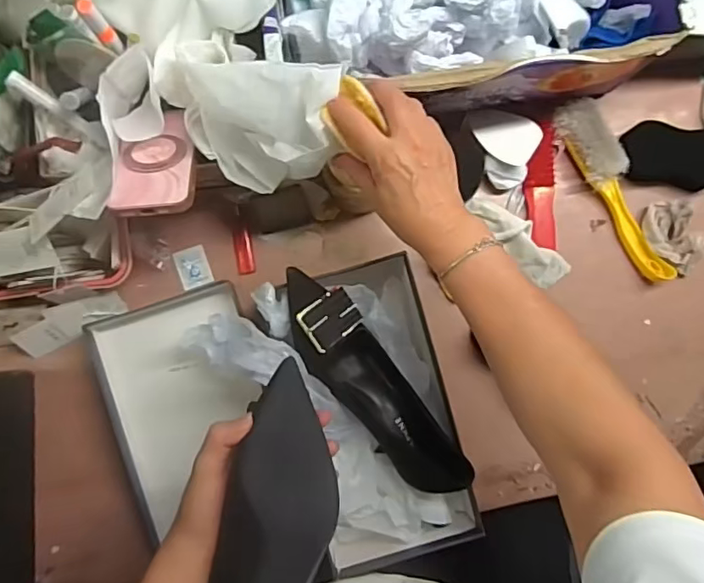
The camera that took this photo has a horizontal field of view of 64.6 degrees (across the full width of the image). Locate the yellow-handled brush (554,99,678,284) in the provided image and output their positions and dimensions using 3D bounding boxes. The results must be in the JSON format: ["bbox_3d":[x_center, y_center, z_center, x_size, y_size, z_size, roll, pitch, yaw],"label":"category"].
[{"bbox_3d":[0.310,-0.116,0.648,0.051,0.042,0.235,-32,90,-4],"label":"yellow-handled brush"}]

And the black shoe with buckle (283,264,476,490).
[{"bbox_3d":[0.017,0.095,0.558,0.072,0.074,0.265,-36,90,-4],"label":"black shoe with buckle"}]

